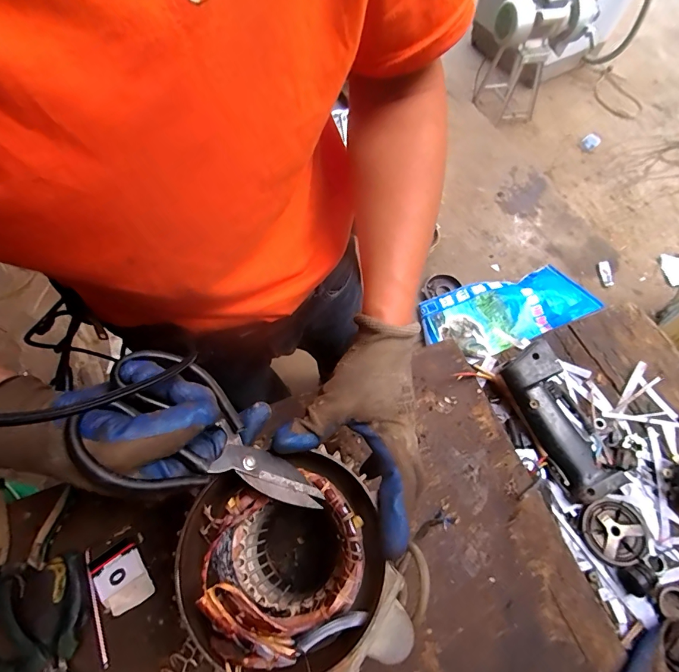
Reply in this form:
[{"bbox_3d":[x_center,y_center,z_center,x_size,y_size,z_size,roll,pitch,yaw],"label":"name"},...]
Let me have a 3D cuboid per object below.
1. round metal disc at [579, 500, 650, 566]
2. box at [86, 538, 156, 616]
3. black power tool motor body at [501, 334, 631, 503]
[{"bbox_3d":[0.298,0.212,0.427,0.066,0.009,0.063,-1,67,3],"label":"round metal disc"},{"bbox_3d":[-0.233,0.255,0.417,0.050,0.013,0.065,-33,69,-10],"label":"box"},{"bbox_3d":[0.256,0.096,0.461,0.071,0.037,0.178,-21,67,-5],"label":"black power tool motor body"}]

